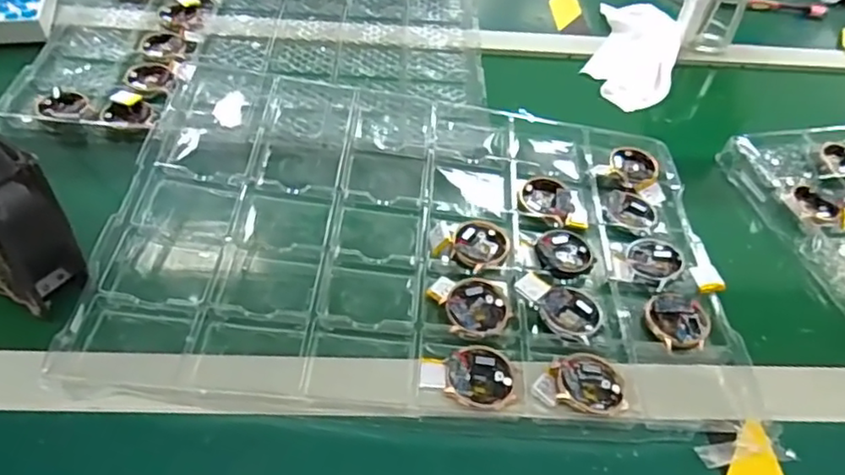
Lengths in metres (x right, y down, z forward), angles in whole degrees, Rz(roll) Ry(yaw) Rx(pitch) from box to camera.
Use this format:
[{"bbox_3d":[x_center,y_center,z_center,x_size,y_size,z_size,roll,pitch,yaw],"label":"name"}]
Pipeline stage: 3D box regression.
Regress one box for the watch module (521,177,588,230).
[{"bbox_3d":[0.108,-0.030,0.521,0.049,0.006,0.052,-3,47,-8],"label":"watch module"}]

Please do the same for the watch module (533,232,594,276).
[{"bbox_3d":[0.110,0.015,0.488,0.043,0.013,0.051,14,47,8],"label":"watch module"}]

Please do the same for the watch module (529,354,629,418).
[{"bbox_3d":[0.102,0.092,0.403,0.059,0.013,0.042,8,47,2],"label":"watch module"}]

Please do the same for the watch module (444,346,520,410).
[{"bbox_3d":[0.039,0.088,0.403,0.046,0.010,0.042,11,47,6],"label":"watch module"}]

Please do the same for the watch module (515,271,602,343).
[{"bbox_3d":[0.099,0.046,0.447,0.062,0.015,0.041,30,51,22],"label":"watch module"}]

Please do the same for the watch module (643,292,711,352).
[{"bbox_3d":[0.184,0.061,0.452,0.045,0.007,0.048,17,48,11],"label":"watch module"}]

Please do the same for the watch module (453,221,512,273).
[{"bbox_3d":[0.046,0.005,0.483,0.041,0.005,0.049,24,50,17],"label":"watch module"}]

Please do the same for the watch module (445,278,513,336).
[{"bbox_3d":[0.040,0.049,0.440,0.045,0.005,0.047,4,47,-1],"label":"watch module"}]

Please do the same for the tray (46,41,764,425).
[{"bbox_3d":[-0.001,-0.035,0.501,0.438,0.030,0.354,4,47,-1],"label":"tray"}]

